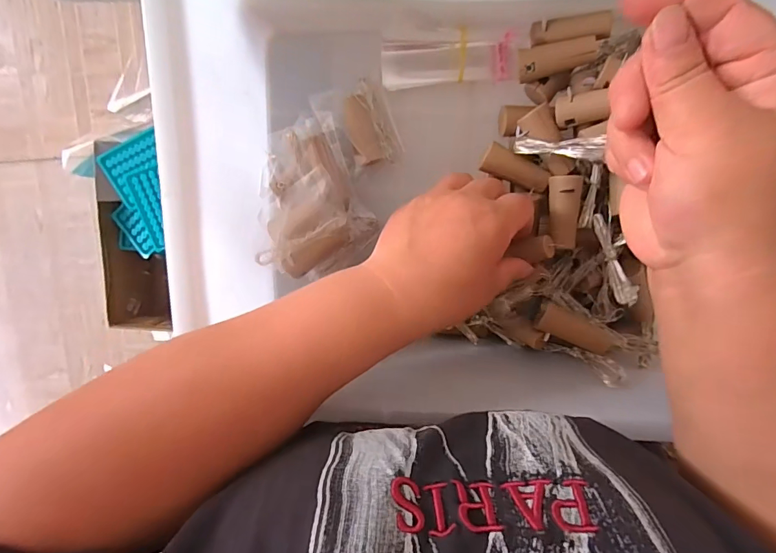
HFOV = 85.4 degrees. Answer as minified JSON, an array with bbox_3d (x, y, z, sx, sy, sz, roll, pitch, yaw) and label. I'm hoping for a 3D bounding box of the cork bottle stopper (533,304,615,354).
[{"bbox_3d":[0.133,0.037,0.301,0.056,0.014,0.020,22,98,0],"label":"cork bottle stopper"}]

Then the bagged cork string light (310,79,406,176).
[{"bbox_3d":[-0.021,-0.113,0.318,0.052,0.016,0.061,-18,96,5],"label":"bagged cork string light"}]

